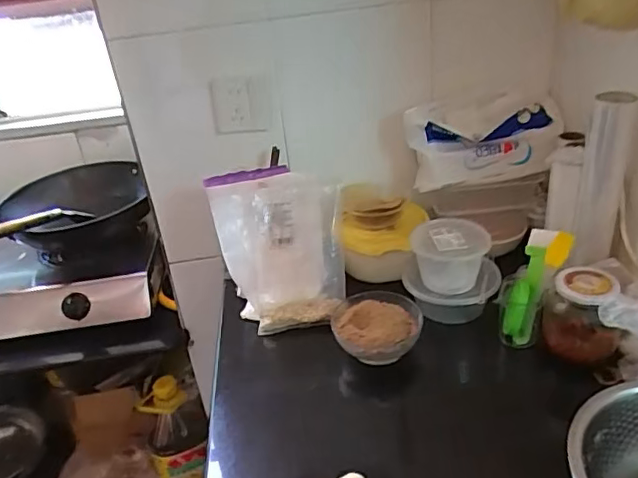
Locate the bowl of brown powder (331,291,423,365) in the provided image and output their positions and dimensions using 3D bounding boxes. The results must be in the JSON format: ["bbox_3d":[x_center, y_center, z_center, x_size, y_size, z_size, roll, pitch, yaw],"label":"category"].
[{"bbox_3d":[0.079,0.121,0.766,0.118,0.047,0.116,0,30,12],"label":"bowl of brown powder"}]

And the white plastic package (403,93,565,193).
[{"bbox_3d":[0.250,-0.153,0.871,0.215,0.124,0.074,-9,30,-5],"label":"white plastic package"}]

